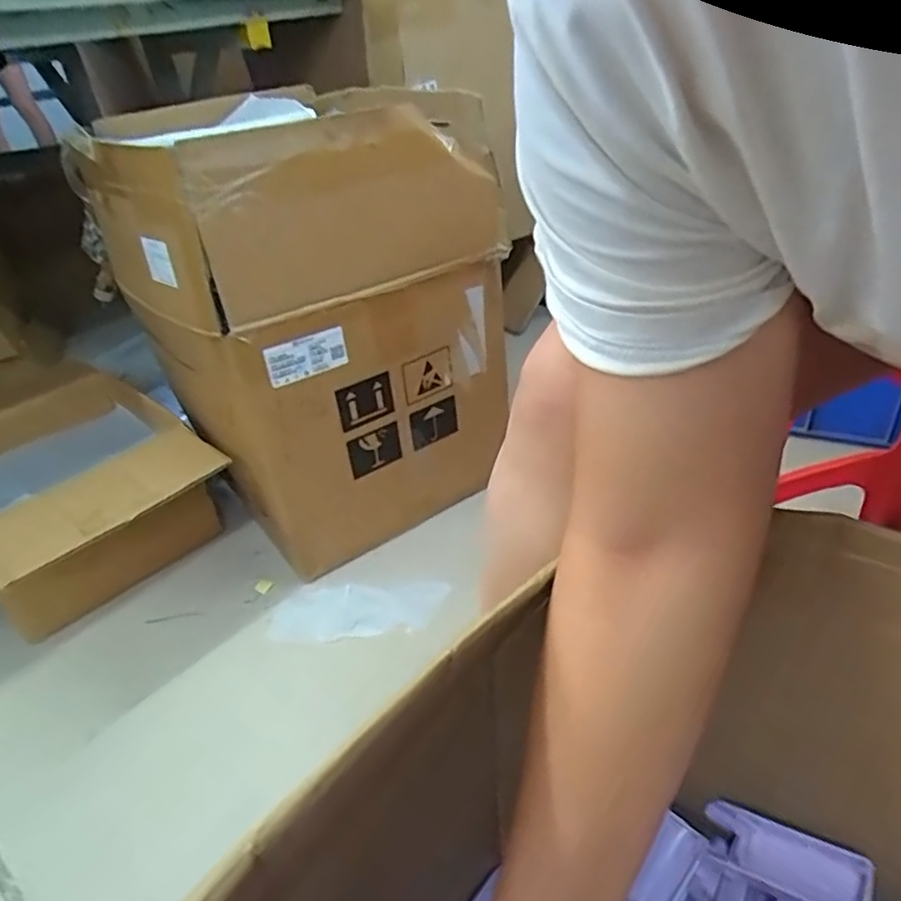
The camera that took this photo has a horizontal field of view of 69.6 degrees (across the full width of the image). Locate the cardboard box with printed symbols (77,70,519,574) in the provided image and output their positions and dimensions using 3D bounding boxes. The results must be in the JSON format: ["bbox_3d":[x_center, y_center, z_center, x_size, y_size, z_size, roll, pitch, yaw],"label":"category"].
[{"bbox_3d":[-0.191,-0.203,0.964,0.442,0.526,0.414,-30,41,-31],"label":"cardboard box with printed symbols"}]

